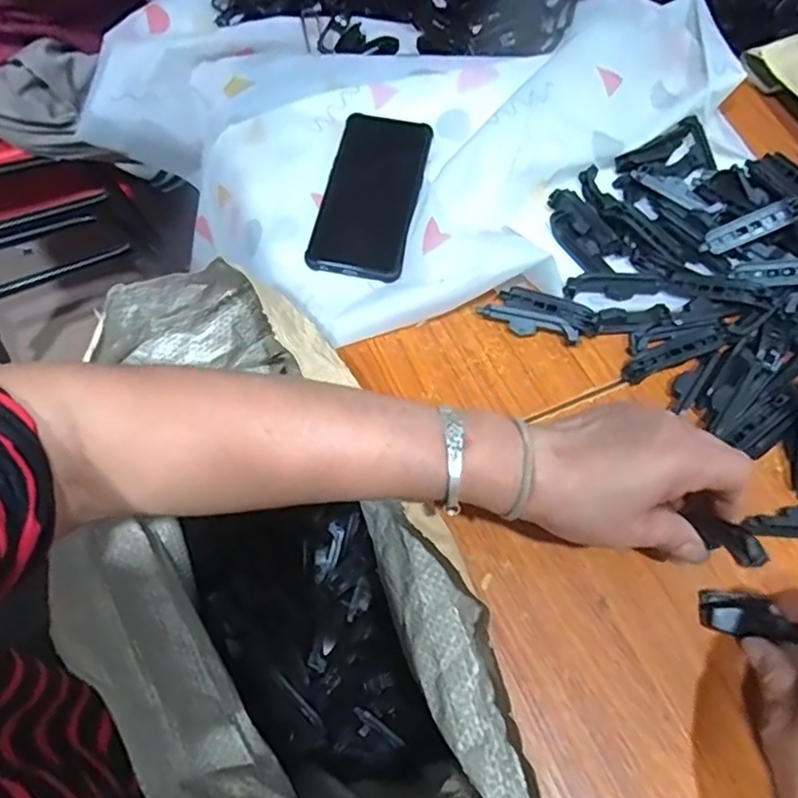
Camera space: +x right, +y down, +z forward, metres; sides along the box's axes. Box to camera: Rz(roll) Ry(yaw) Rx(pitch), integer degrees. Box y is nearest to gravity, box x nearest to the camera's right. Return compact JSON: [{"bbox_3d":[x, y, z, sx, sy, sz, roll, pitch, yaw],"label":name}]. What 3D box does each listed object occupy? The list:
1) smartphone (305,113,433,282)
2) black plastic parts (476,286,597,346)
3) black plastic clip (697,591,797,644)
[{"bbox_3d":[-0.022,-0.170,0.501,0.076,0.021,0.157,11,64,4],"label":"smartphone"},{"bbox_3d":[0.103,-0.063,0.445,0.082,0.012,0.038,17,64,7],"label":"black plastic parts"},{"bbox_3d":[0.203,0.126,0.349,0.051,0.009,0.025,8,65,17],"label":"black plastic clip"}]

